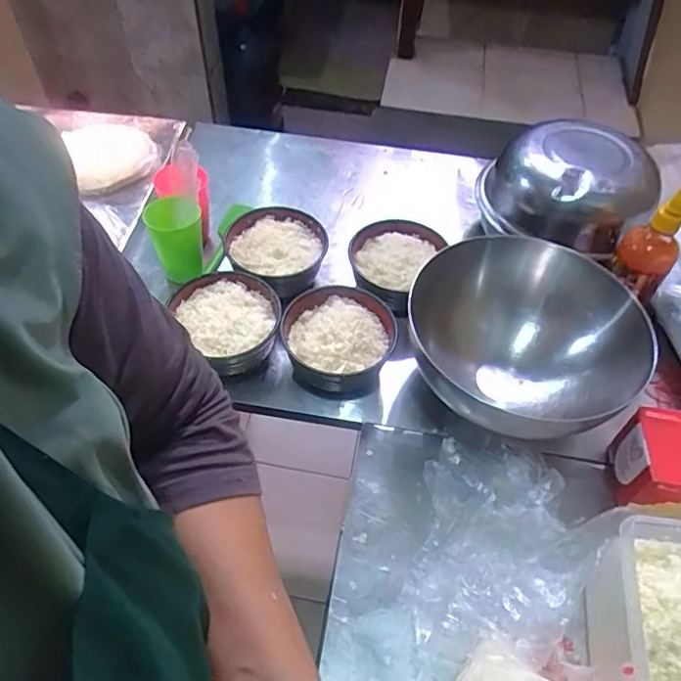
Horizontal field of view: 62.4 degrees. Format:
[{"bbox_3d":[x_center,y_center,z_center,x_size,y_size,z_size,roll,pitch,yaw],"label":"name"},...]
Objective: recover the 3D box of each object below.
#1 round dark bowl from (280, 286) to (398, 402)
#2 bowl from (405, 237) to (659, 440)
[{"bbox_3d":[-0.007,0.000,0.729,0.142,0.060,0.133,2,52,-2],"label":"round dark bowl"},{"bbox_3d":[0.209,0.007,0.684,0.252,0.131,0.250,2,52,-2],"label":"bowl"}]

